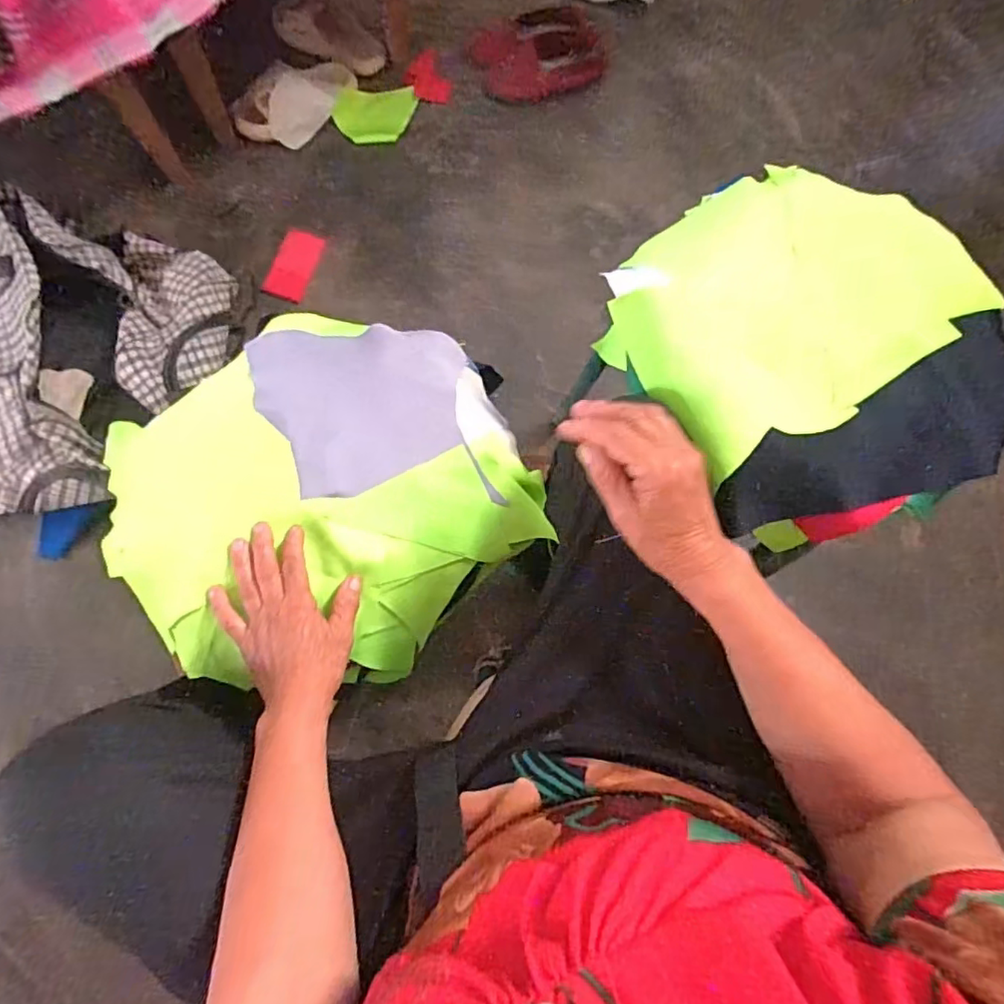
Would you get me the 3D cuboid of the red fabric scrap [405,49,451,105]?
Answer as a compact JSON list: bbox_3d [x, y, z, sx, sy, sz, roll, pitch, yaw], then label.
[{"bbox_3d":[-0.140,-0.791,1.129,0.073,0.011,0.126,-25,78,-8],"label":"red fabric scrap"}]

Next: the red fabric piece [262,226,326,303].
[{"bbox_3d":[-0.369,-0.421,1.070,0.077,0.007,0.126,21,84,4],"label":"red fabric piece"}]

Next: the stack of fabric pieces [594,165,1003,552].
[{"bbox_3d":[0.281,-0.144,0.528,0.314,0.052,0.316,-30,79,-9],"label":"stack of fabric pieces"}]

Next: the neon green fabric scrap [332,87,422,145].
[{"bbox_3d":[-0.232,-0.713,1.105,0.147,0.015,0.114,-4,76,-3],"label":"neon green fabric scrap"}]

